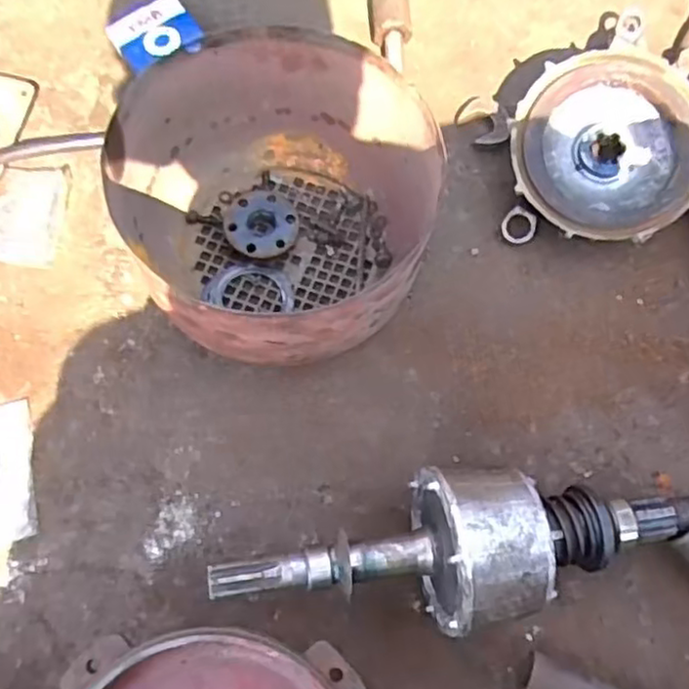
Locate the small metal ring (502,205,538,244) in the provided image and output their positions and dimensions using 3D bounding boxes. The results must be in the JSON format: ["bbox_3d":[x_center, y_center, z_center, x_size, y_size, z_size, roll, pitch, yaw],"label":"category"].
[{"bbox_3d":[0.138,-0.094,0.541,0.028,0.007,0.028,4,104,14],"label":"small metal ring"}]

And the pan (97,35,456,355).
[{"bbox_3d":[-0.038,-0.096,0.480,0.194,0.117,0.206,0,73,0],"label":"pan"}]

